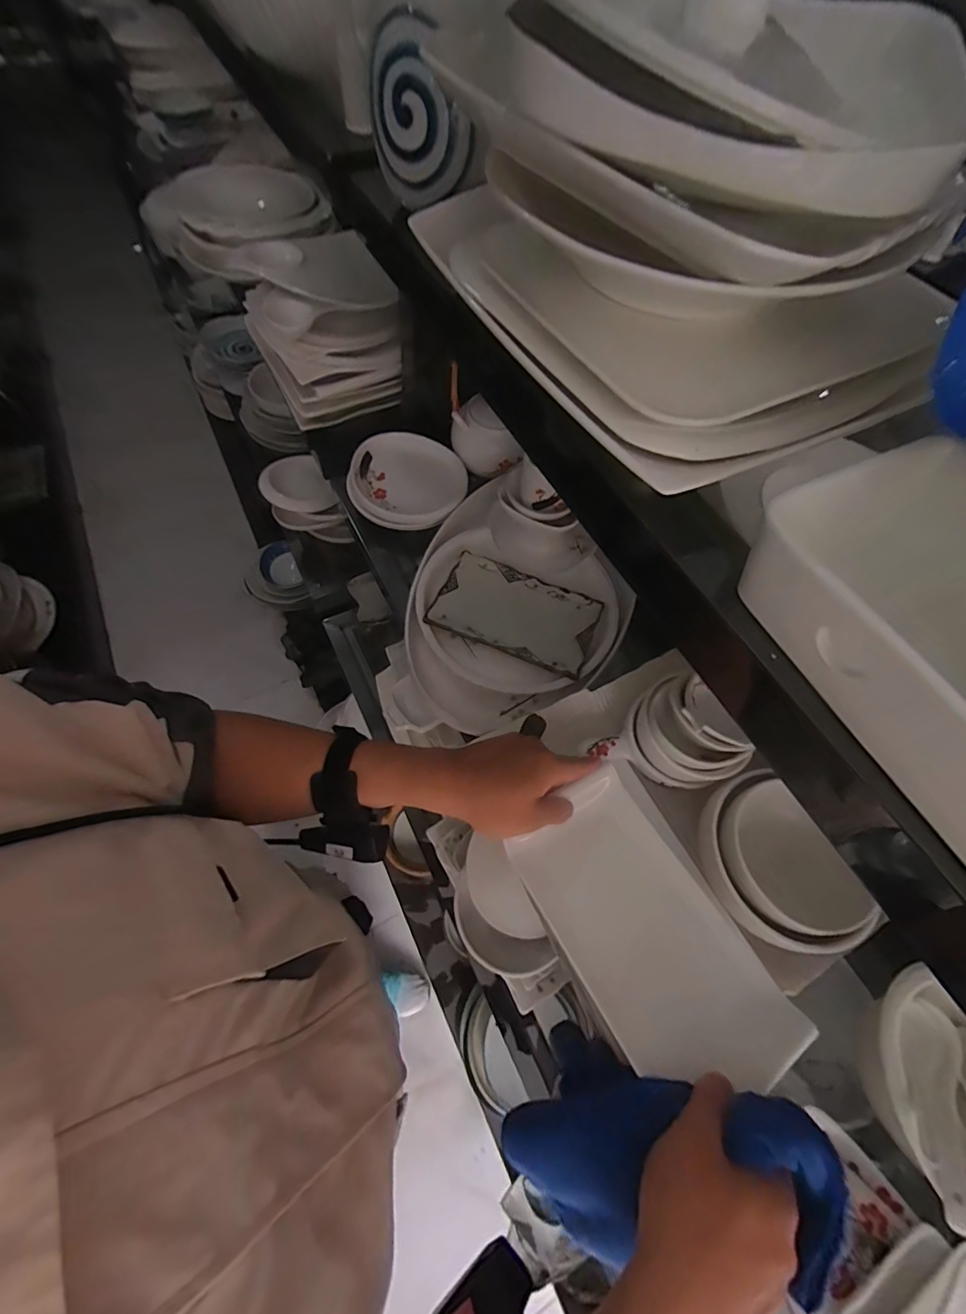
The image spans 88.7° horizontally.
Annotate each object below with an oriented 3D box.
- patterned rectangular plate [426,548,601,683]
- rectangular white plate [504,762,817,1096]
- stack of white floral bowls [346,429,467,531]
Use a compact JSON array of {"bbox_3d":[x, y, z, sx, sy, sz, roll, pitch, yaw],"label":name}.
[{"bbox_3d":[0.042,-0.056,0.629,0.197,0.015,0.122,21,63,7],"label":"patterned rectangular plate"},{"bbox_3d":[0.128,0.215,0.393,0.123,0.031,0.232,-27,68,-16],"label":"rectangular white plate"},{"bbox_3d":[-0.113,-0.262,0.740,0.178,0.045,0.161,17,63,5],"label":"stack of white floral bowls"}]

